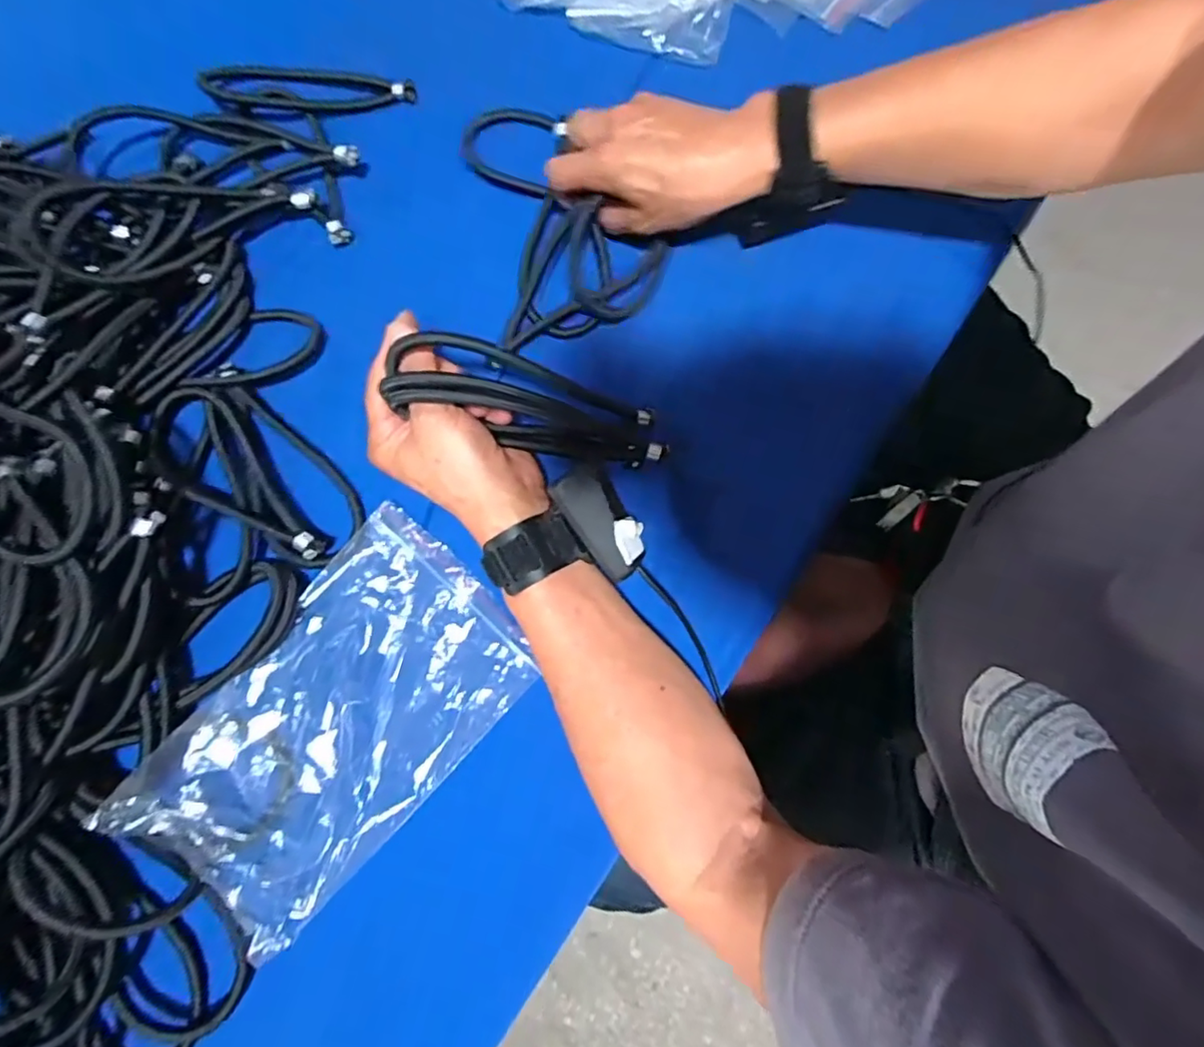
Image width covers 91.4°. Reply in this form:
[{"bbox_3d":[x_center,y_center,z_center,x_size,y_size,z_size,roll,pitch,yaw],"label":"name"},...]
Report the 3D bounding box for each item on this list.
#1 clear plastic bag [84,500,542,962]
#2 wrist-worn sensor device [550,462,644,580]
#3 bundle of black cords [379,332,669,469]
[{"bbox_3d":[-0.160,0.119,0.366,0.149,0.027,0.232,38,80,10],"label":"clear plastic bag"},{"bbox_3d":[0.000,-0.002,0.344,0.033,0.015,0.067,-35,95,-7],"label":"wrist-worn sensor device"},{"bbox_3d":[-0.041,-0.073,0.360,0.163,0.057,0.043,15,73,-35],"label":"bundle of black cords"}]

